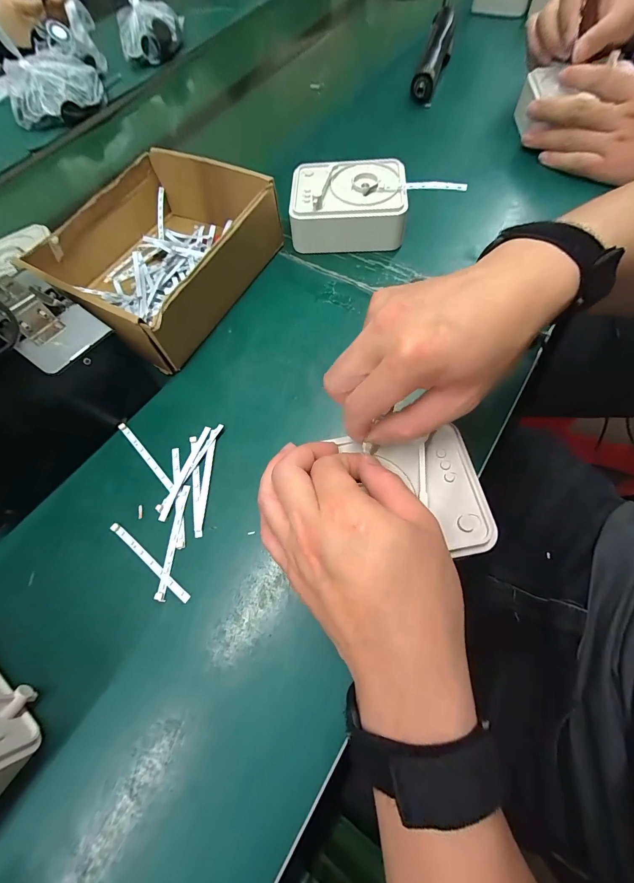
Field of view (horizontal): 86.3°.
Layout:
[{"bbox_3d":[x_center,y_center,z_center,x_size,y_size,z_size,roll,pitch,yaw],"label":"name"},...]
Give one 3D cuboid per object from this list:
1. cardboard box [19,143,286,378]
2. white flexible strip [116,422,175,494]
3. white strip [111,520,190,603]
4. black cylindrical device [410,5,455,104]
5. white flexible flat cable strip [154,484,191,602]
[{"bbox_3d":[-0.165,-0.202,0.357,0.182,0.066,0.211,25,70,17],"label":"cardboard box"},{"bbox_3d":[-0.153,0.012,0.301,0.006,0.004,0.086,-42,72,-14],"label":"white flexible strip"},{"bbox_3d":[-0.131,0.093,0.263,0.088,0.004,0.006,35,73,16],"label":"white strip"},{"bbox_3d":[0.189,-0.614,0.533,0.040,0.041,0.206,14,67,13],"label":"black cylindrical device"},{"bbox_3d":[-0.115,0.078,0.269,0.007,0.004,0.088,2,68,4],"label":"white flexible flat cable strip"}]

